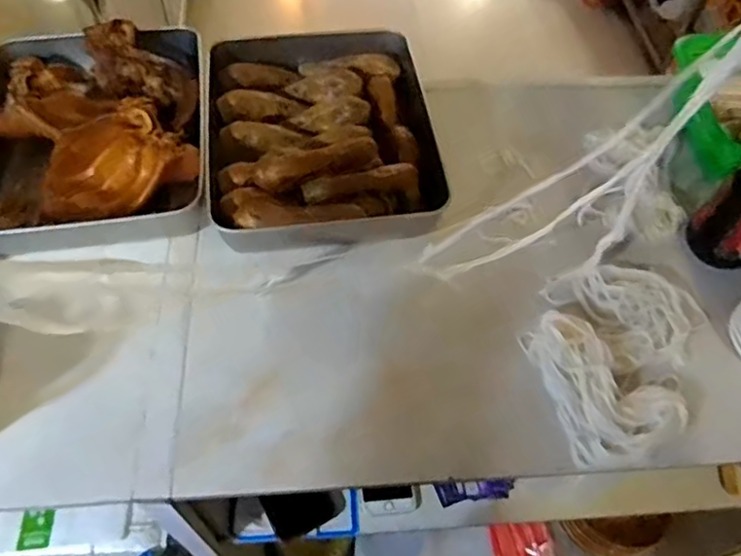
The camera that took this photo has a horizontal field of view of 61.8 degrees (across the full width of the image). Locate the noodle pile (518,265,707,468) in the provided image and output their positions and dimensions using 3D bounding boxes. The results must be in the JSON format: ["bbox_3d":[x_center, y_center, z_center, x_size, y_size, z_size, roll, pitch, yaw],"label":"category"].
[{"bbox_3d":[0.242,0.067,0.587,0.177,0.026,0.176,-12,58,-10],"label":"noodle pile"}]

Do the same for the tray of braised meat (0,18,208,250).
[{"bbox_3d":[-0.314,-0.178,0.700,0.251,0.092,0.307,-7,57,-6],"label":"tray of braised meat"}]

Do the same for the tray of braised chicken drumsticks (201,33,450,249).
[{"bbox_3d":[-0.058,-0.177,0.707,0.253,0.058,0.343,-9,57,-8],"label":"tray of braised chicken drumsticks"}]

